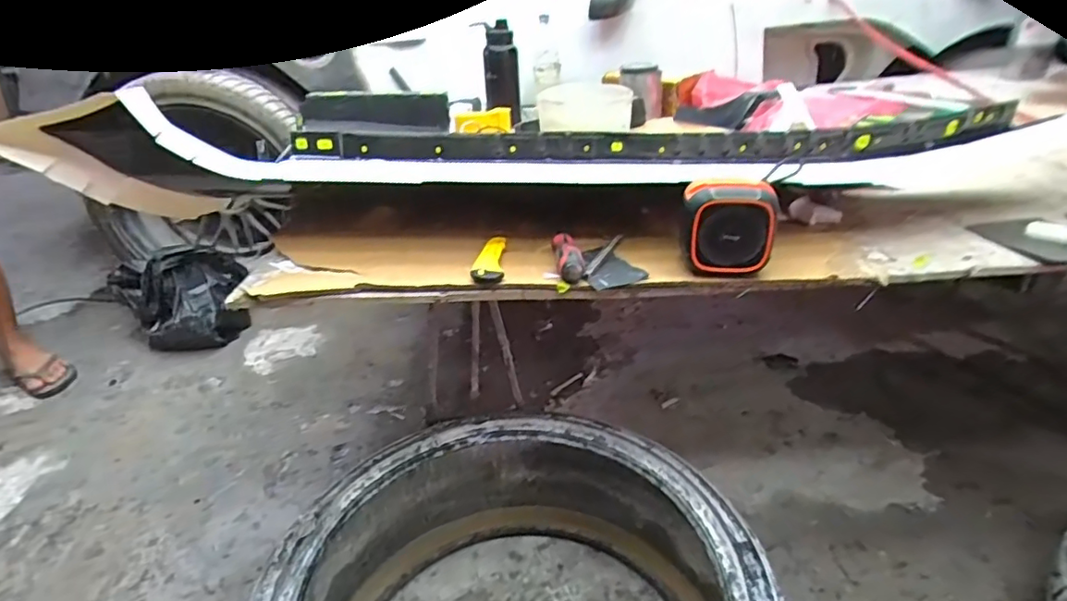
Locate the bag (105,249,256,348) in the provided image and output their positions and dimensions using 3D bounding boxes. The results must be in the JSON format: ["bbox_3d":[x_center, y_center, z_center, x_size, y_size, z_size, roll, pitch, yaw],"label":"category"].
[{"bbox_3d":[-0.967,-0.009,1.616,0.303,0.238,0.264,-23,36,-33],"label":"bag"}]

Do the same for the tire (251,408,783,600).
[{"bbox_3d":[-0.016,0.426,0.741,0.583,0.246,0.628,-10,30,-13],"label":"tire"}]

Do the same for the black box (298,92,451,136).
[{"bbox_3d":[-0.359,-0.431,1.331,0.330,0.085,0.067,-3,29,-2],"label":"black box"}]

